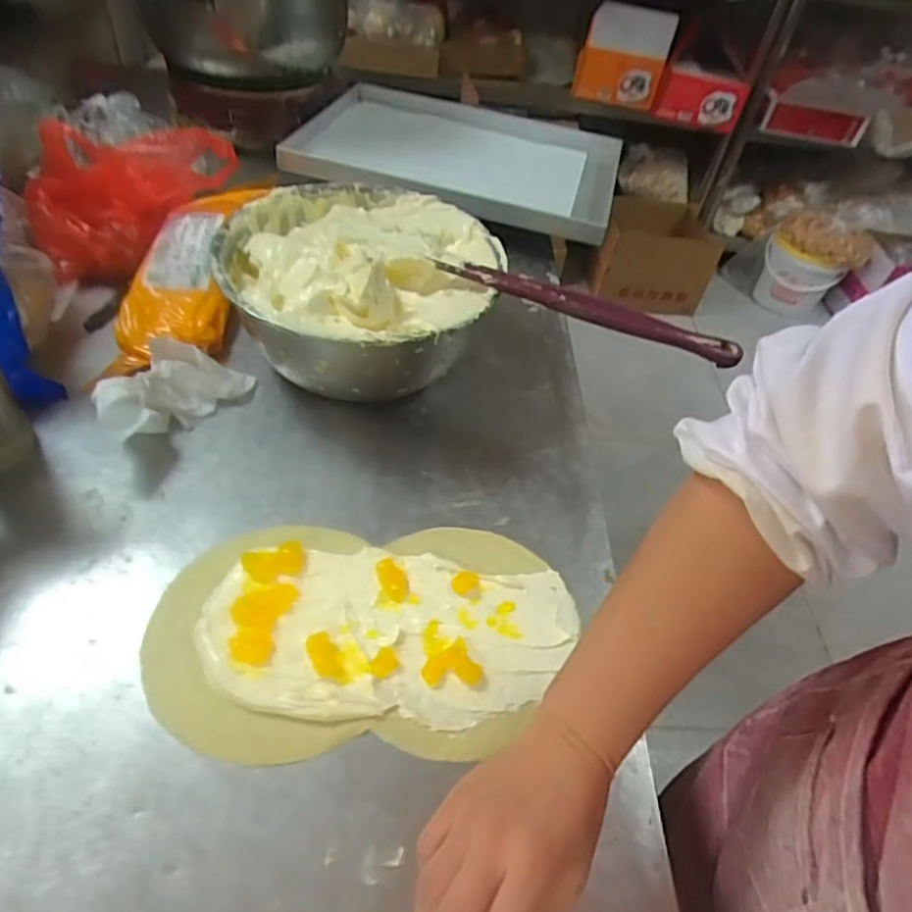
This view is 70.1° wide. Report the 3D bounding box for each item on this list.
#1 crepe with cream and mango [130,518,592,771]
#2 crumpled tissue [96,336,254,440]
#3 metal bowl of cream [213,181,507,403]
[{"bbox_3d":[-0.062,0.122,0.465,0.293,0.019,0.173,2,47,-8],"label":"crepe with cream and mango"},{"bbox_3d":[-0.256,-0.061,0.578,0.076,0.062,0.140,35,51,22],"label":"crumpled tissue"},{"bbox_3d":[-0.095,-0.146,0.638,0.241,0.138,0.247,5,47,-5],"label":"metal bowl of cream"}]

